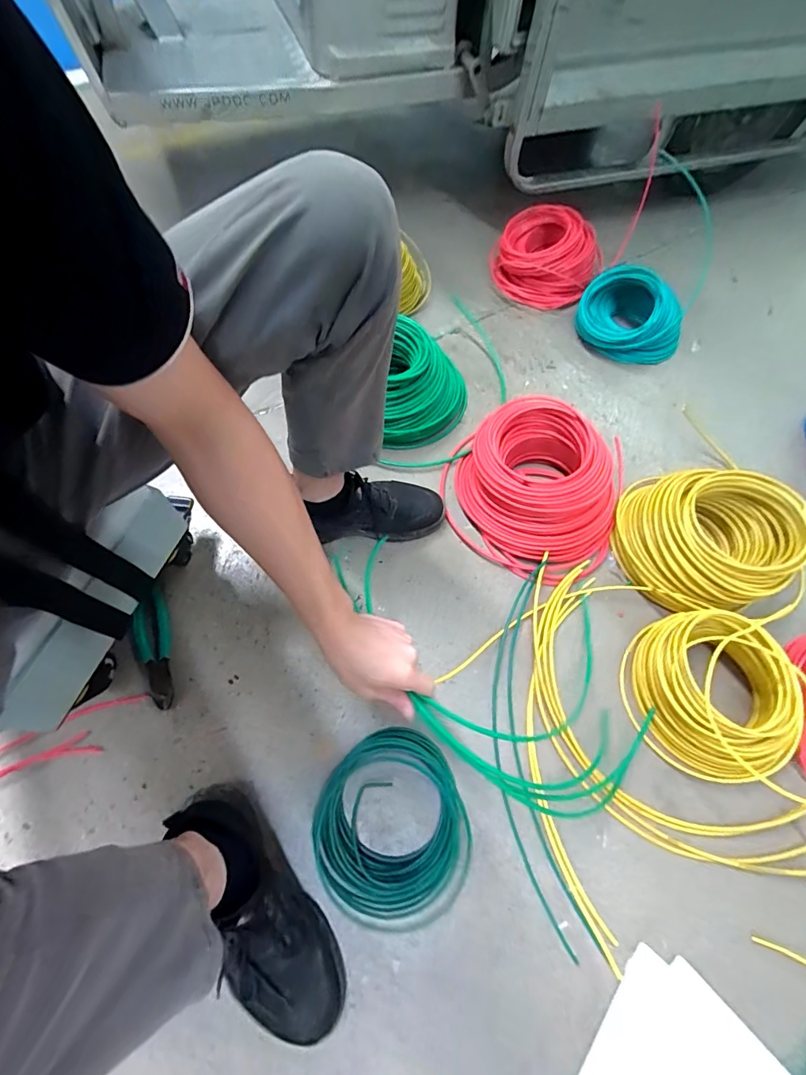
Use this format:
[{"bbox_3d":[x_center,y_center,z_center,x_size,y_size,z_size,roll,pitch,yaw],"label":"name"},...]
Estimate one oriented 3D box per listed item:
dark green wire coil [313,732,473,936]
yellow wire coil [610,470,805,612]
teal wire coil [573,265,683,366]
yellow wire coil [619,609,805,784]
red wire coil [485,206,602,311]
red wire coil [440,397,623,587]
[{"bbox_3d":[-0.018,0.345,0.549,0.173,0.095,0.190,1,63,-2],"label":"dark green wire coil"},{"bbox_3d":[0.477,-0.001,0.721,0.246,0.121,0.222,26,65,10],"label":"yellow wire coil"},{"bbox_3d":[0.483,-0.464,0.942,0.219,0.121,0.122,22,64,8],"label":"teal wire coil"},{"bbox_3d":[0.423,0.216,0.623,0.187,0.108,0.183,1,63,-2],"label":"yellow wire coil"},{"bbox_3d":[0.323,-0.643,1.039,0.230,0.132,0.188,24,65,9],"label":"red wire coil"},{"bbox_3d":[0.222,-0.088,0.760,0.294,0.118,0.262,24,65,9],"label":"red wire coil"}]

